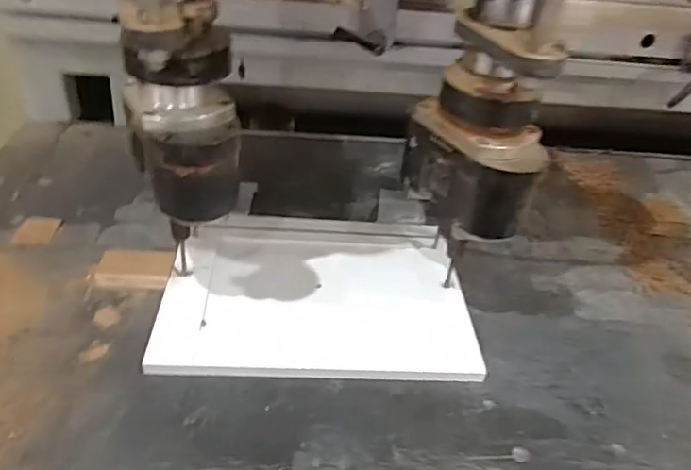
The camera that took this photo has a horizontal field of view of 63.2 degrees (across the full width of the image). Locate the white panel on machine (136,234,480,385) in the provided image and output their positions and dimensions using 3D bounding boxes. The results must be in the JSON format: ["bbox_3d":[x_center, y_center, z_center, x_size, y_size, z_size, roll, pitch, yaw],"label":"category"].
[{"bbox_3d":[-0.027,0.062,0.542,0.282,0.011,0.174,3,39,-6],"label":"white panel on machine"}]

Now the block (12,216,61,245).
[{"bbox_3d":[-0.327,-0.006,0.595,0.038,0.005,0.041,3,39,-5],"label":"block"}]

